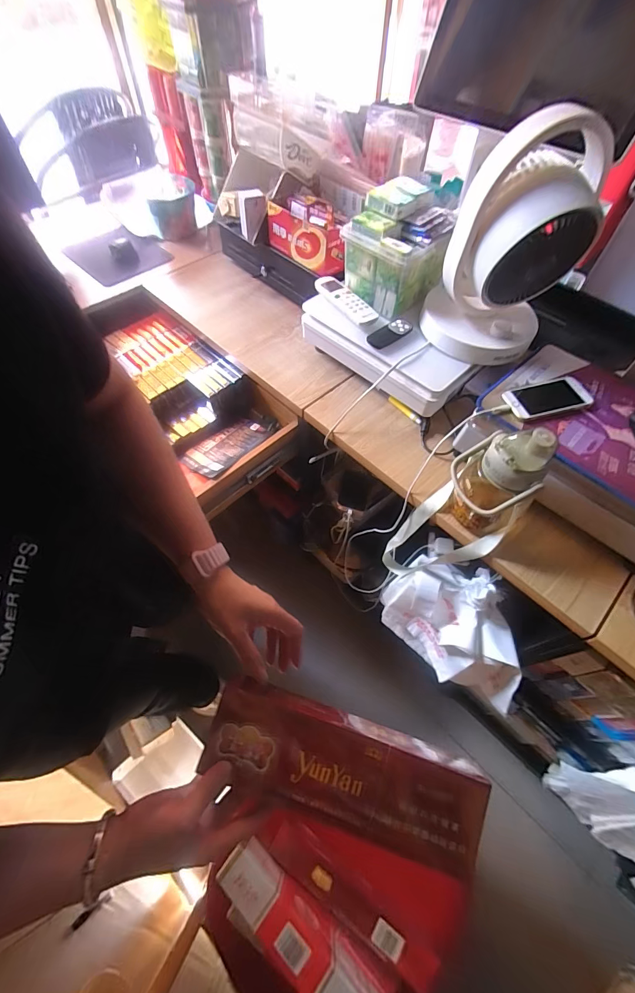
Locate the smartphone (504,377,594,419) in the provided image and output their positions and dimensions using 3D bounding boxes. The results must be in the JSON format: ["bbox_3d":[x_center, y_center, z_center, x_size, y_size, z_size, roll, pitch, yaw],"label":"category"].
[{"bbox_3d":[0.375,-0.163,0.624,0.137,0.014,0.075,-13,60,-9],"label":"smartphone"}]

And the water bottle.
[{"bbox_3d":[0.252,-0.018,0.556,0.108,0.180,0.104,28,62,15],"label":"water bottle"}]

